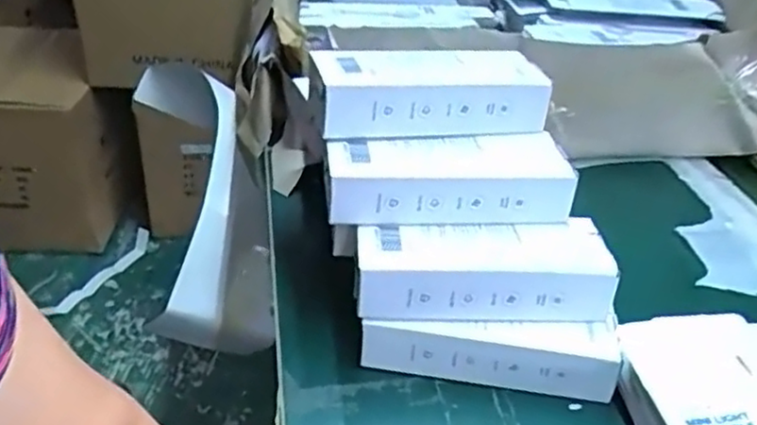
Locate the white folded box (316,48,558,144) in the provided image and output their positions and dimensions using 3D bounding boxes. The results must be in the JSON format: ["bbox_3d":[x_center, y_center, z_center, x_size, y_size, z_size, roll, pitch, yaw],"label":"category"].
[{"bbox_3d":[0.034,-0.087,0.491,0.157,0.044,0.072,-5,35,-14],"label":"white folded box"}]

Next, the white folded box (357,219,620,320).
[{"bbox_3d":[0.066,0.036,0.448,0.157,0.041,0.064,1,34,-5],"label":"white folded box"}]

